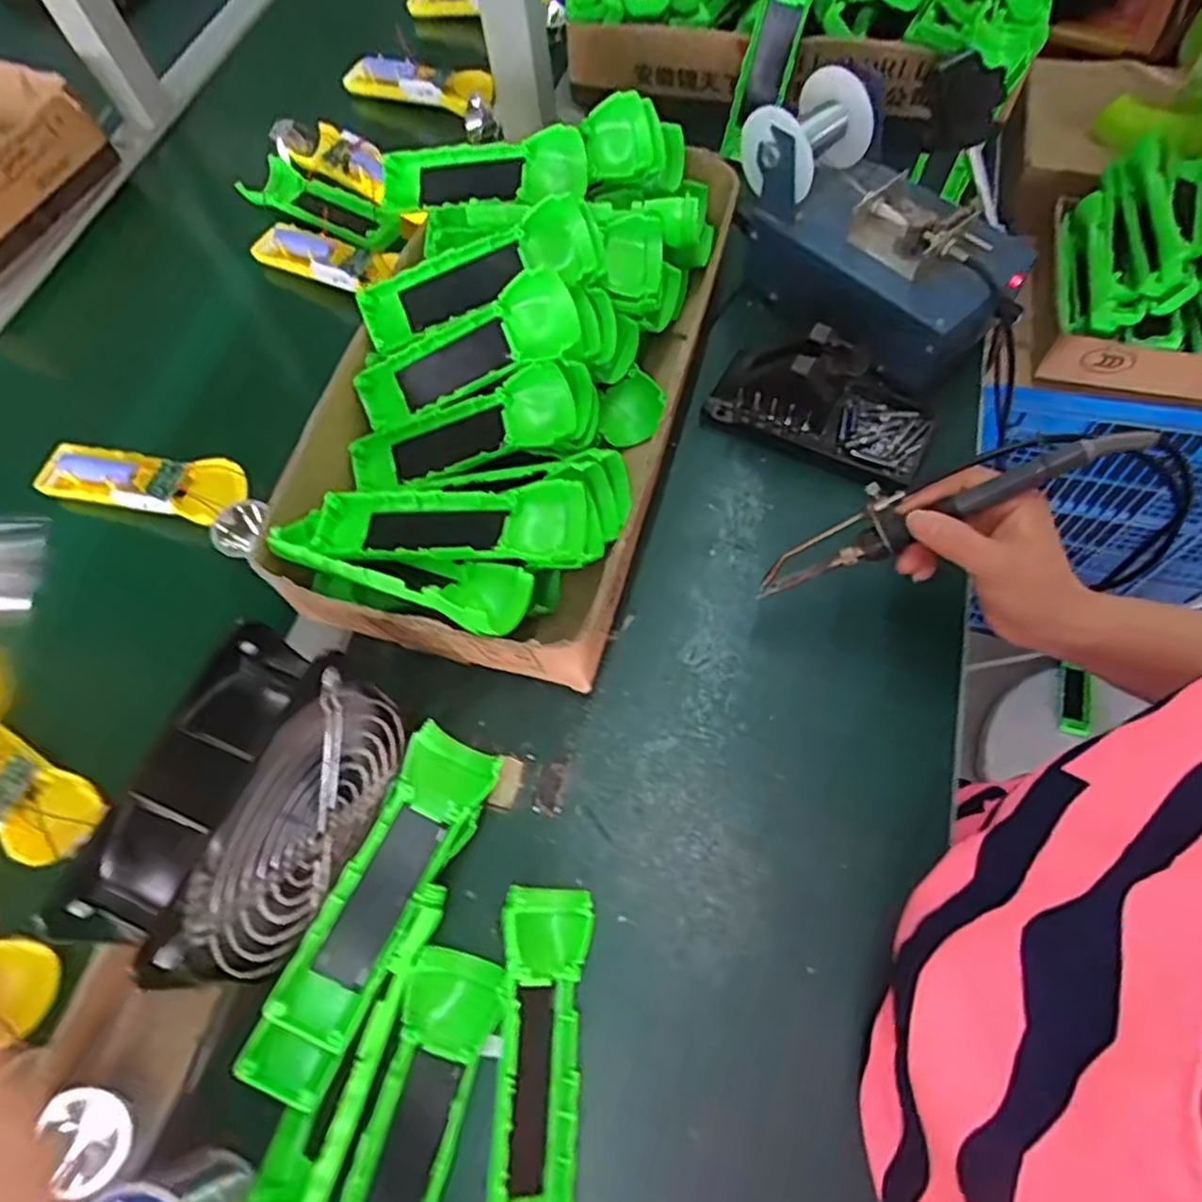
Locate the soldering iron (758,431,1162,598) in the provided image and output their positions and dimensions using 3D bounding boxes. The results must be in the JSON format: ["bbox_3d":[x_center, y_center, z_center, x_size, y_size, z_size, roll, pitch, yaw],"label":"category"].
[{"bbox_3d":[0.185,-0.055,0.404,0.211,0.018,0.036,-22,63,25],"label":"soldering iron"}]

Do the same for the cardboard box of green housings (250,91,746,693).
[{"bbox_3d":[-0.063,-0.166,0.495,0.248,0.129,0.415,10,65,8],"label":"cardboard box of green housings"}]

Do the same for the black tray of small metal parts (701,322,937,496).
[{"bbox_3d":[0.167,-0.151,0.517,0.158,0.073,0.085,27,69,15],"label":"black tray of small metal parts"}]

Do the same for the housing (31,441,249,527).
[{"bbox_3d":[-0.351,-0.096,0.544,0.163,0.027,0.053,13,66,9],"label":"housing"}]

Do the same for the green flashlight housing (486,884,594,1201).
[{"bbox_3d":[-0.031,0.229,0.358,0.042,0.037,0.159,2,65,4],"label":"green flashlight housing"}]

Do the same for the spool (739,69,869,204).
[{"bbox_3d":[0.148,-0.335,0.527,0.079,0.076,0.079,31,70,17],"label":"spool"}]

